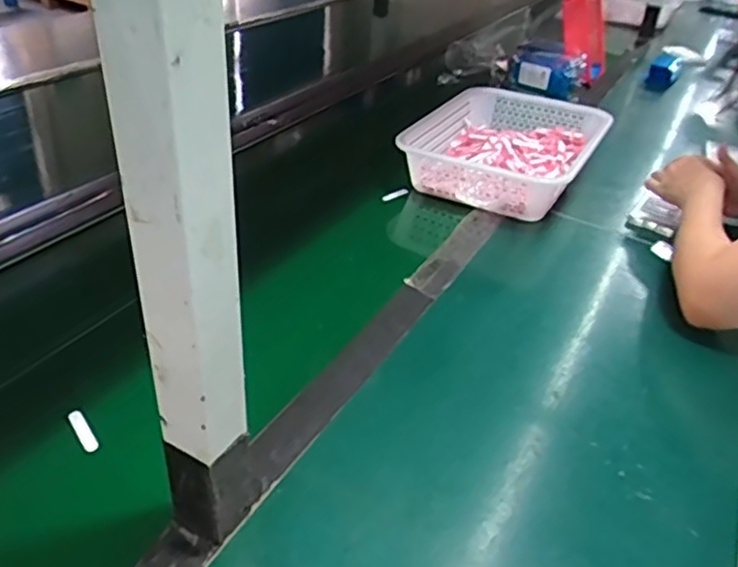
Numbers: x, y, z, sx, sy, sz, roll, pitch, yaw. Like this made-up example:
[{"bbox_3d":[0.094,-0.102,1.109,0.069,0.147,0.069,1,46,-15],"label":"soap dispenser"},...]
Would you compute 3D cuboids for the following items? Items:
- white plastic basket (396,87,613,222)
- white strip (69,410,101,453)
[{"bbox_3d":[0.226,-0.223,1.047,0.268,0.081,0.360,21,37,21],"label":"white plastic basket"},{"bbox_3d":[-0.252,0.130,0.555,0.013,0.004,0.051,-34,50,-23],"label":"white strip"}]

